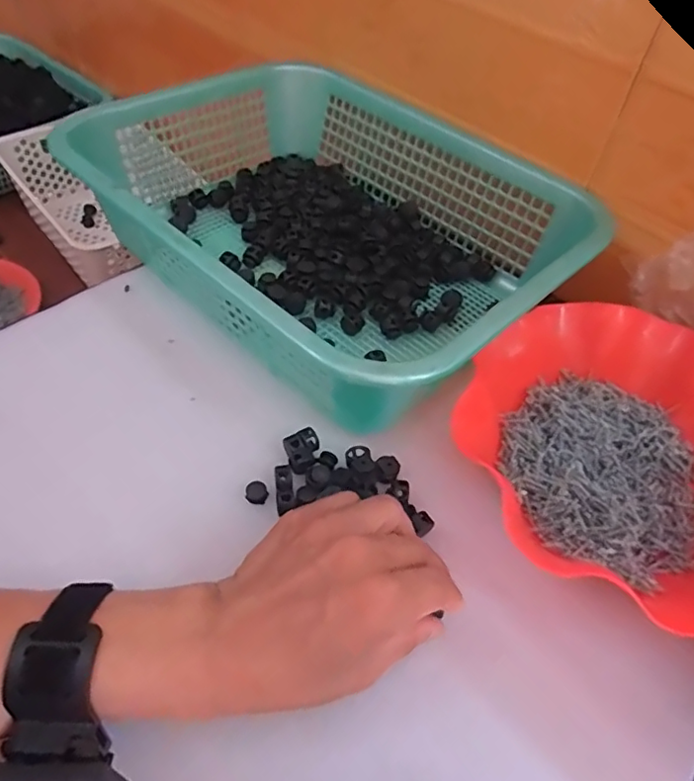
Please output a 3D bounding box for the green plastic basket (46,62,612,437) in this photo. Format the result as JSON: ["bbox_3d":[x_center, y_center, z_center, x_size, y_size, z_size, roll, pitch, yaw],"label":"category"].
[{"bbox_3d":[-0.011,-0.146,0.474,0.378,0.094,0.287,39,58,24],"label":"green plastic basket"}]

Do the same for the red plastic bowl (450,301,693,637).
[{"bbox_3d":[0.189,0.036,0.373,0.211,0.058,0.205,3,51,-3],"label":"red plastic bowl"}]

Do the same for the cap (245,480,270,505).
[{"bbox_3d":[-0.058,0.066,0.369,0.014,0.009,0.012,5,51,-1],"label":"cap"}]

